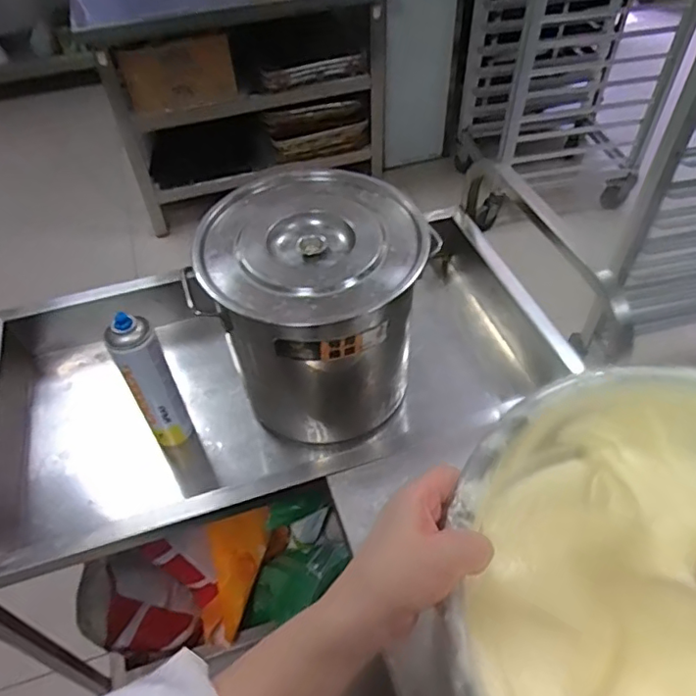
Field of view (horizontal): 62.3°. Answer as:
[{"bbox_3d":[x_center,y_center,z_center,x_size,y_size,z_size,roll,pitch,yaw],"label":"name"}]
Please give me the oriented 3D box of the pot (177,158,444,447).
[{"bbox_3d":[-0.050,-0.059,0.882,0.297,0.299,0.278,-1,48,2],"label":"pot"}]

